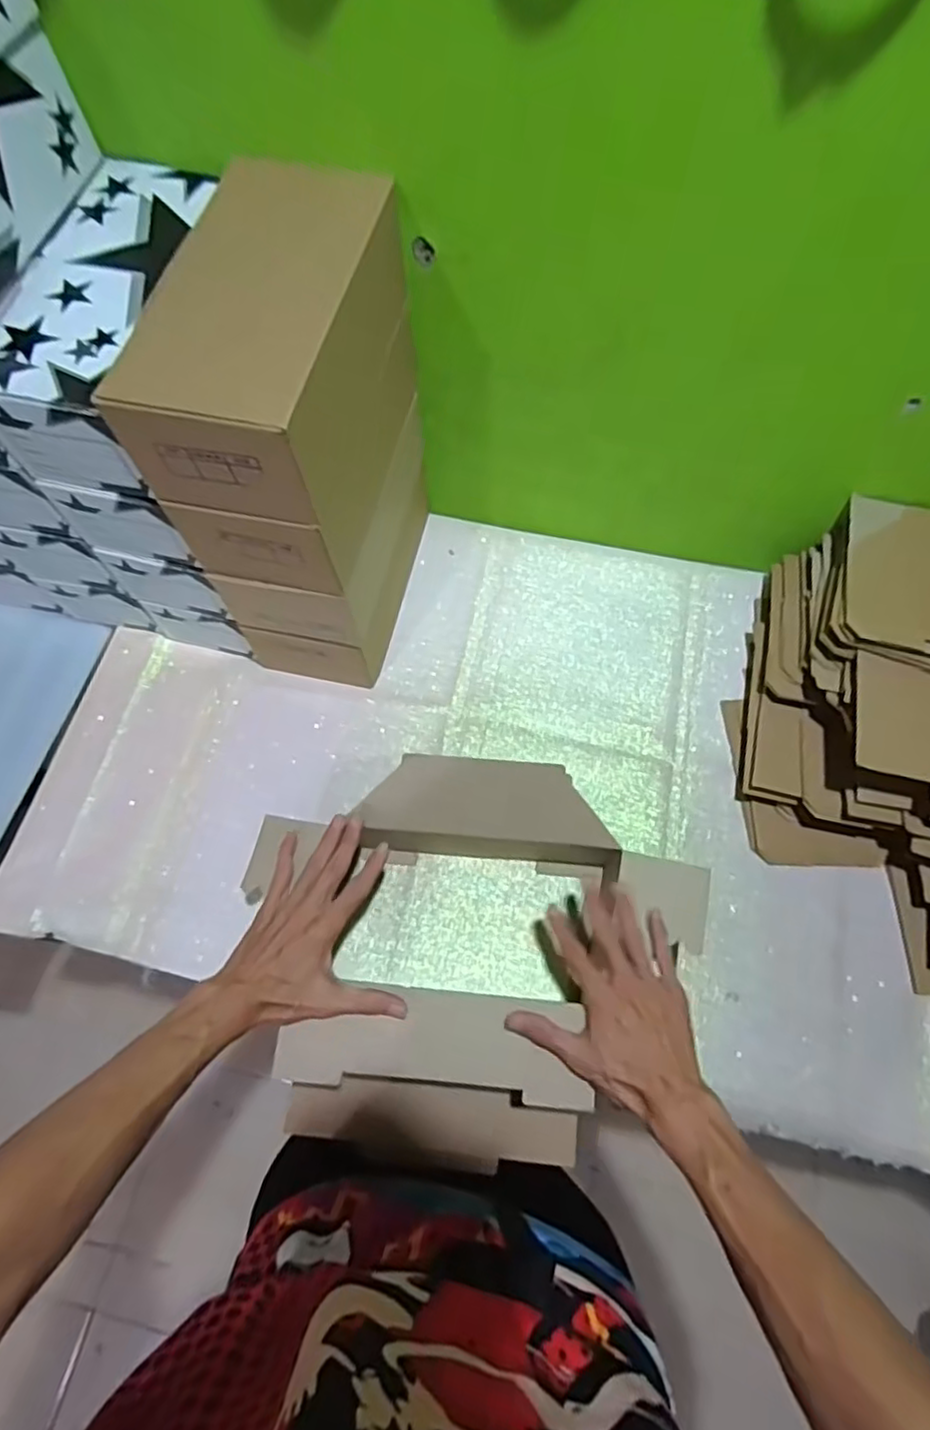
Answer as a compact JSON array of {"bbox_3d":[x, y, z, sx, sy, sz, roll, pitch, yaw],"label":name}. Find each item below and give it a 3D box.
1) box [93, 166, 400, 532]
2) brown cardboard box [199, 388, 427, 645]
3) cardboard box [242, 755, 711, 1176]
[{"bbox_3d":[-0.150,-0.296,0.524,0.137,0.103,0.261,13,68,5],"label":"box"},{"bbox_3d":[-0.147,-0.210,0.708,0.136,0.108,0.262,13,68,5],"label":"brown cardboard box"},{"bbox_3d":[-0.005,0.229,0.609,0.412,0.166,0.337,7,68,3],"label":"cardboard box"}]

